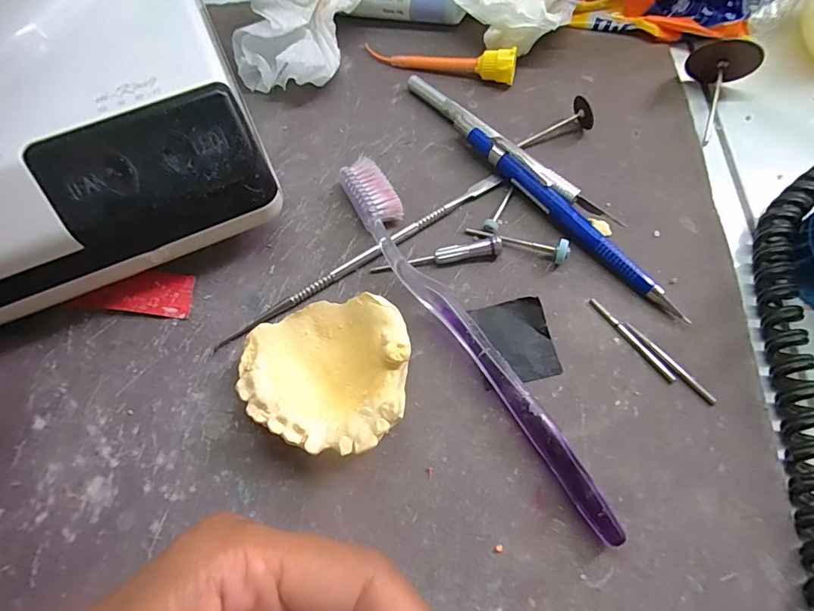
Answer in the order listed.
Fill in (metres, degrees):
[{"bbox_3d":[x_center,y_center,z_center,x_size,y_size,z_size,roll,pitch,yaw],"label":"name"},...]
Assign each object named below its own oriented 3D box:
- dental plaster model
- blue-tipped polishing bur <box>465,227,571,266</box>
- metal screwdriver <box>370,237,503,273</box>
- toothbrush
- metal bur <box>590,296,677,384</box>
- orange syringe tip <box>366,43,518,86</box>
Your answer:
[{"bbox_3d":[-0.031,0.027,0.173,0.061,0.023,0.057,-1,66,2],"label":"dental plaster model"},{"bbox_3d":[0.049,-0.028,0.202,0.046,0.011,0.009,17,68,10],"label":"blue-tipped polishing bur"},{"bbox_3d":[0.013,-0.022,0.203,0.059,0.004,0.007,-11,100,5],"label":"metal screwdriver"},{"bbox_3d":[0.020,0.007,0.186,0.019,0.013,0.184,-28,68,-10],"label":"toothbrush"},{"bbox_3d":[0.092,0.013,0.184,0.004,0.004,0.044,-33,69,-12],"label":"metal bur"},{"bbox_3d":[0.018,-0.140,0.252,0.086,0.016,0.012,18,68,10],"label":"orange syringe tip"}]

